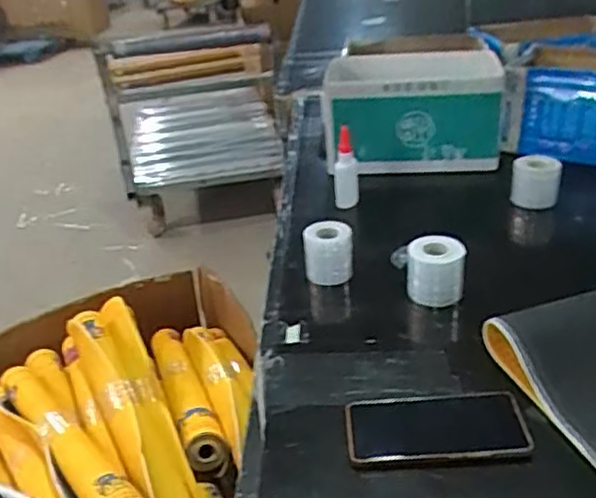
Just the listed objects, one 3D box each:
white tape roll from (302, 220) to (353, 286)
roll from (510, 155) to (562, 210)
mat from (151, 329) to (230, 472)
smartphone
[{"bbox_3d":[0.040,0.003,0.883,0.061,0.069,0.061,-3,30,2],"label":"white tape roll"},{"bbox_3d":[0.371,-0.107,1.037,0.070,0.076,0.061,9,32,20],"label":"roll"},{"bbox_3d":[-0.206,0.233,1.155,0.064,0.070,0.508,-13,15,-16],"label":"mat"},{"bbox_3d":[0.133,0.170,0.643,0.168,0.011,0.087,-2,30,3],"label":"smartphone"}]

